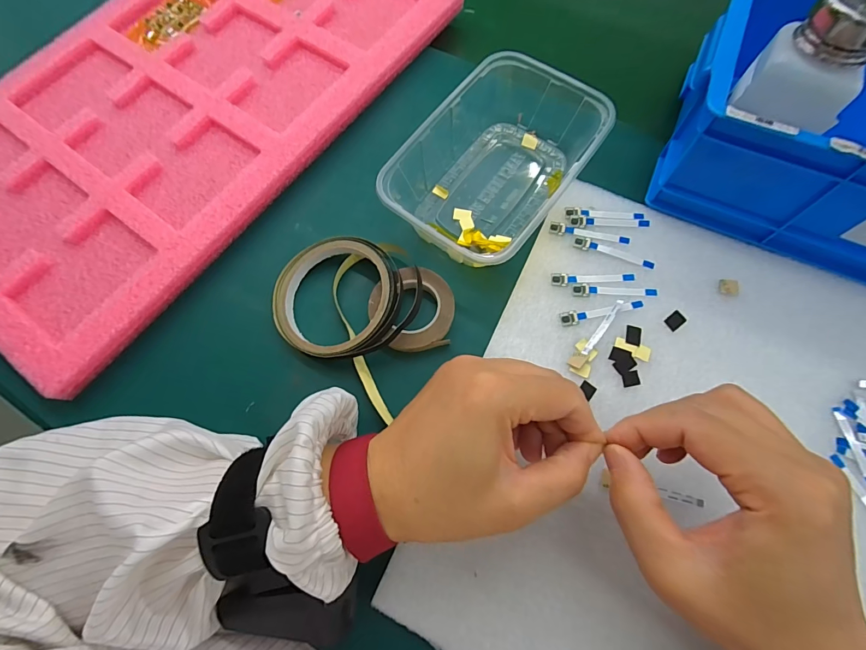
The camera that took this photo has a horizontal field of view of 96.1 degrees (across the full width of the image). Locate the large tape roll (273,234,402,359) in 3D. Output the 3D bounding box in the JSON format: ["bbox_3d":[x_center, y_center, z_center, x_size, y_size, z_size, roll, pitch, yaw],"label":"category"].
[{"bbox_3d":[-0.071,-0.021,0.289,0.094,0.027,0.092,-1,72,2],"label":"large tape roll"}]

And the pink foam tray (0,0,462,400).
[{"bbox_3d":[-0.230,-0.213,0.356,0.288,0.023,0.477,36,77,12],"label":"pink foam tray"}]

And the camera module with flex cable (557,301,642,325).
[{"bbox_3d":[0.121,-0.009,0.278,0.060,0.004,0.010,-8,72,-1],"label":"camera module with flex cable"}]

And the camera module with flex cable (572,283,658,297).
[{"bbox_3d":[0.133,-0.024,0.284,0.061,0.004,0.010,4,73,3],"label":"camera module with flex cable"}]

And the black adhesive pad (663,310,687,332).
[{"bbox_3d":[0.172,-0.003,0.275,0.015,0.004,0.010,-34,75,-9],"label":"black adhesive pad"}]

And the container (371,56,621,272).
[{"bbox_3d":[0.048,-0.122,0.305,0.114,0.051,0.163,35,77,12],"label":"container"}]

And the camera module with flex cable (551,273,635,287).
[{"bbox_3d":[0.119,-0.034,0.288,0.061,0.004,0.010,-1,72,2],"label":"camera module with flex cable"}]

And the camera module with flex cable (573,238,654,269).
[{"bbox_3d":[0.136,-0.055,0.293,0.060,0.004,0.009,18,74,7],"label":"camera module with flex cable"}]

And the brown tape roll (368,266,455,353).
[{"bbox_3d":[-0.016,-0.012,0.288,0.060,0.013,0.063,-1,72,2],"label":"brown tape roll"}]

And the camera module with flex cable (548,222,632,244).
[{"bbox_3d":[0.121,-0.071,0.299,0.060,0.004,0.010,11,73,5],"label":"camera module with flex cable"}]

